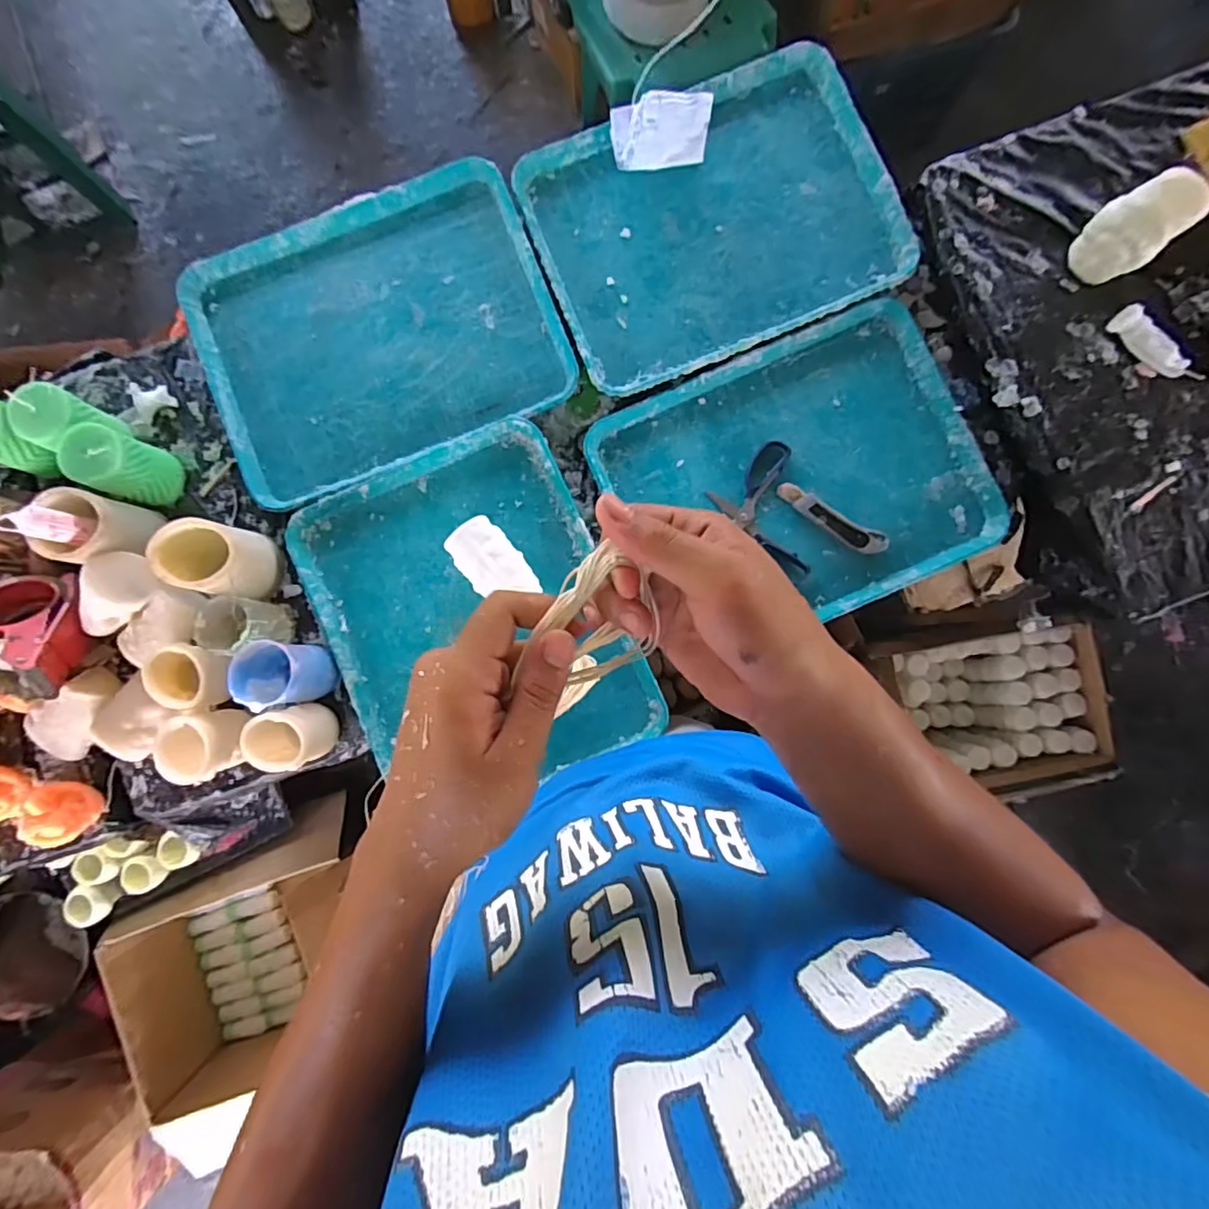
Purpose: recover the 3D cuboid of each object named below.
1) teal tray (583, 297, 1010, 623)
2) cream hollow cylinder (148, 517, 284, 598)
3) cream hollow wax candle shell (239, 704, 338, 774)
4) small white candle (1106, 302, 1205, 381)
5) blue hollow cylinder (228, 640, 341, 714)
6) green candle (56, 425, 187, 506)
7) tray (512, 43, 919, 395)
[{"bbox_3d":[0.237,-0.154,0.698,0.427,0.026,0.330,-23,87,-1],"label":"teal tray"},{"bbox_3d":[-0.445,-0.051,0.661,0.095,0.103,0.079,7,87,1],"label":"cream hollow cylinder"},{"bbox_3d":[-0.363,0.153,0.651,0.070,0.069,0.070,-7,87,0],"label":"cream hollow wax candle shell"},{"bbox_3d":[0.651,-0.300,0.658,0.120,0.027,0.035,38,88,2],"label":"small white candle"},{"bbox_3d":[-0.370,0.079,0.652,0.079,0.078,0.076,-13,87,0],"label":"blue hollow cylinder"},{"bbox_3d":[-0.574,-0.165,0.678,0.062,0.102,0.068,0,87,1],"label":"green candle"},{"bbox_3d":[0.136,-0.486,0.721,0.428,0.029,0.336,-22,87,-1],"label":"tray"}]

